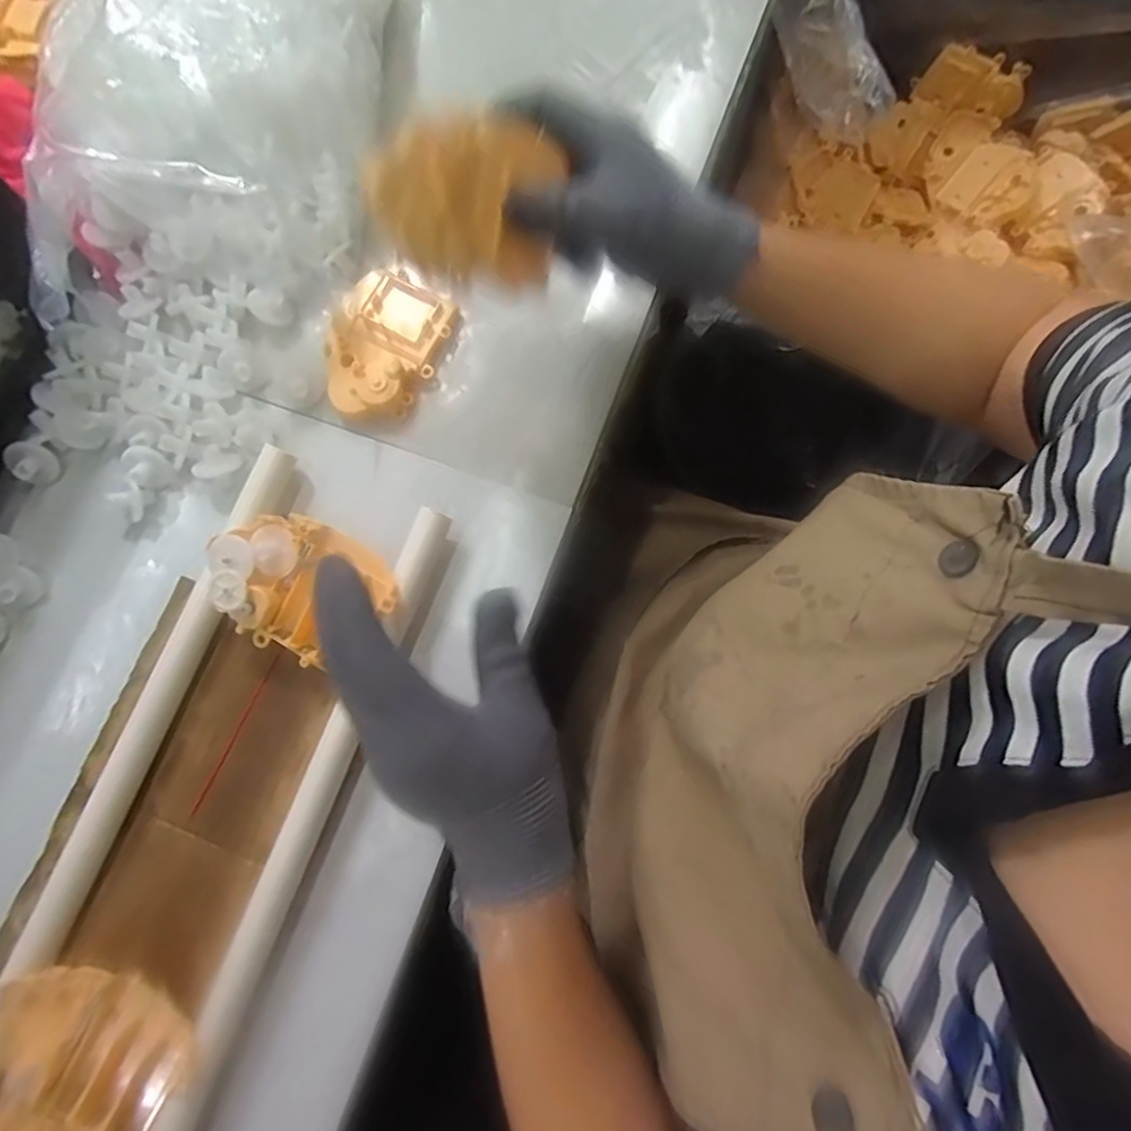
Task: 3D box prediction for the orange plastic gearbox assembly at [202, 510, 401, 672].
[{"bbox_3d":[-0.148,0.009,0.355,0.095,0.021,0.074,38,82,8],"label":"orange plastic gearbox assembly"}]

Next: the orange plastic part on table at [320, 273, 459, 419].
[{"bbox_3d":[-0.117,-0.139,0.407,0.068,0.023,0.090,32,81,7],"label":"orange plastic part on table"}]

